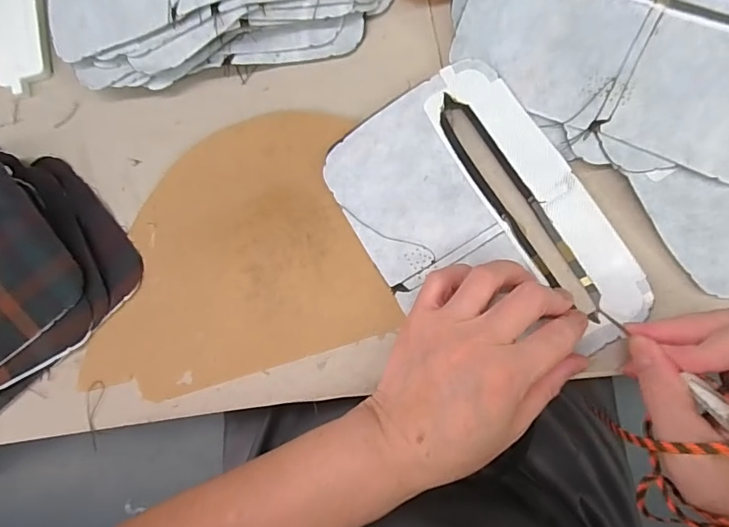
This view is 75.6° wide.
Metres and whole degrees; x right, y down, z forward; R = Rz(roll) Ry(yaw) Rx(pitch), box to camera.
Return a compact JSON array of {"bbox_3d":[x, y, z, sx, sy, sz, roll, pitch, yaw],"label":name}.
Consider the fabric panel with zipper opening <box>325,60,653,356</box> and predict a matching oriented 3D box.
[{"bbox_3d":[0.071,-0.023,0.292,0.129,0.009,0.190,-33,82,5],"label":"fabric panel with zipper opening"}]

